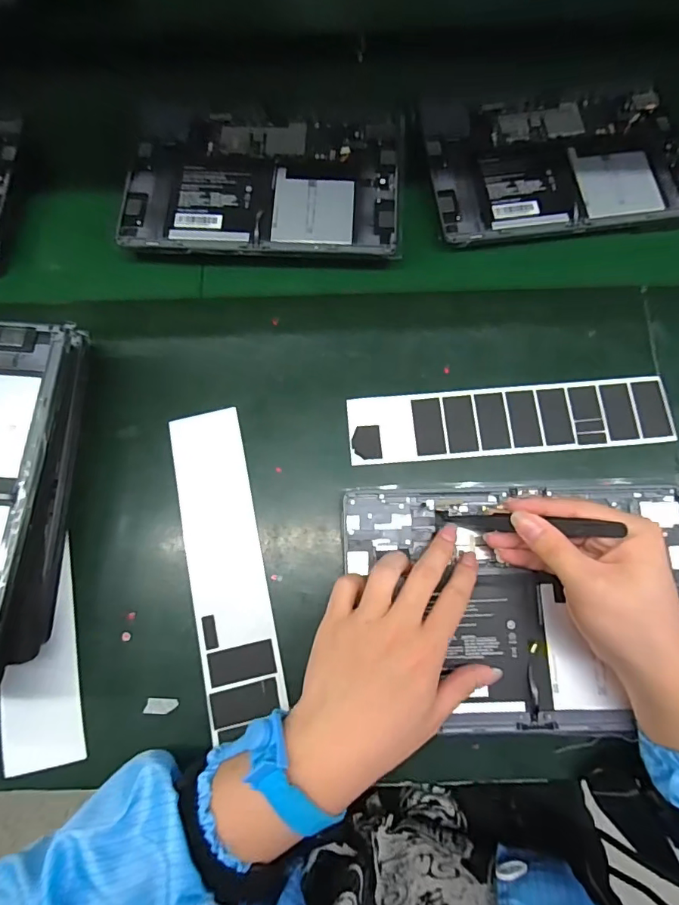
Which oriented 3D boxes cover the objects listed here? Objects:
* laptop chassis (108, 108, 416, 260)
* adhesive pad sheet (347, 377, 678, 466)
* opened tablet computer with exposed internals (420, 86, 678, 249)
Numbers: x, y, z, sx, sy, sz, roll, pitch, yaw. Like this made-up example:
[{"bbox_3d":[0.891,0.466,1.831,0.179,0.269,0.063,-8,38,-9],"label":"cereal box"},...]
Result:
[{"bbox_3d":[-0.068,-0.252,0.447,0.256,0.012,0.161,5,76,2],"label":"laptop chassis"},{"bbox_3d":[0.142,-0.027,0.399,0.263,0.004,0.057,-4,76,0],"label":"adhesive pad sheet"},{"bbox_3d":[0.211,-0.282,0.458,0.244,0.007,0.164,-7,76,-1],"label":"opened tablet computer with exposed internals"}]

